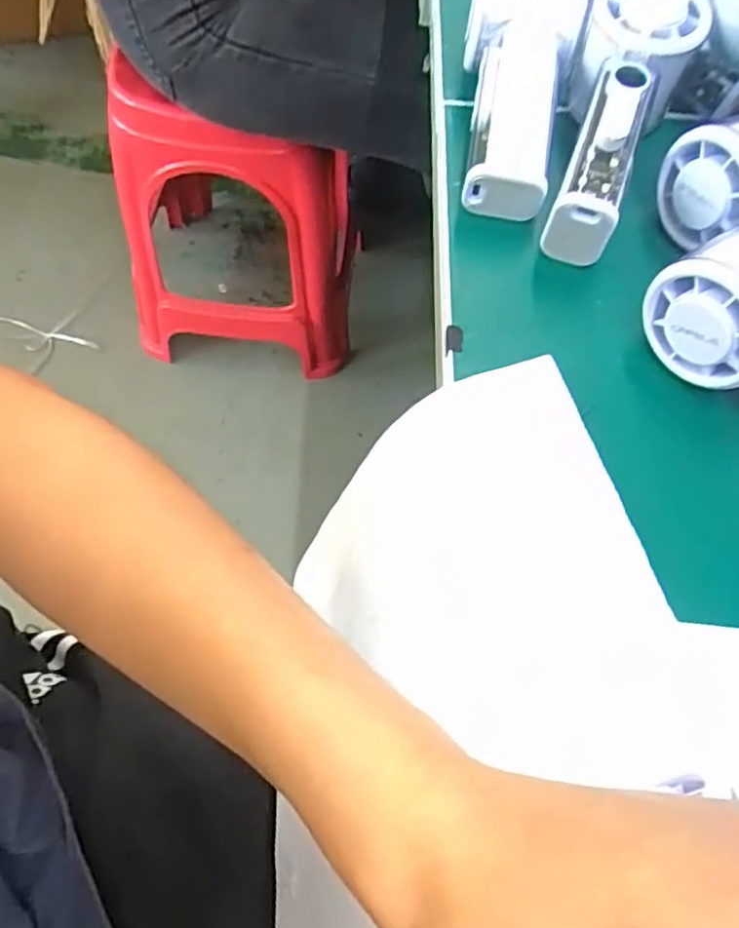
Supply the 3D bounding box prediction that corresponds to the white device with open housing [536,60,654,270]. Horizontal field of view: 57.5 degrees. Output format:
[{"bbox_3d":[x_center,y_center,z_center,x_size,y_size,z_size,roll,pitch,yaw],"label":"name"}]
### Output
[{"bbox_3d":[0.112,-0.149,0.324,0.028,0.031,0.099,19,78,6],"label":"white device with open housing"}]

